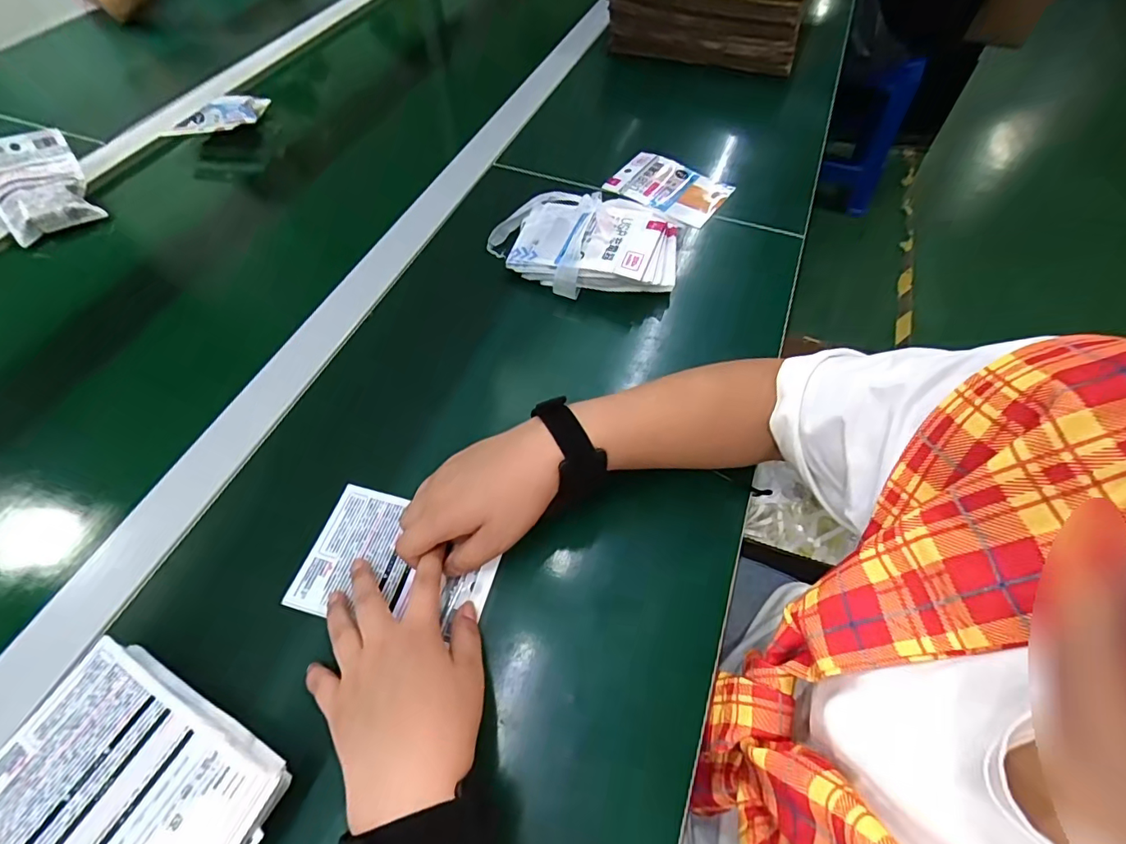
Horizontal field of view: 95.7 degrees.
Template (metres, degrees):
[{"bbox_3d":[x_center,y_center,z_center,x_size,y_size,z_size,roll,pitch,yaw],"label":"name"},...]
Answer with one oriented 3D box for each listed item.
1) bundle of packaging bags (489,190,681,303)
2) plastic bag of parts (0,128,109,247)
[{"bbox_3d":[0.022,-0.198,0.555,0.208,0.053,0.150,10,57,6],"label":"bundle of packaging bags"},{"bbox_3d":[-0.627,-0.284,0.607,0.096,0.025,0.138,-34,82,-22],"label":"plastic bag of parts"}]

